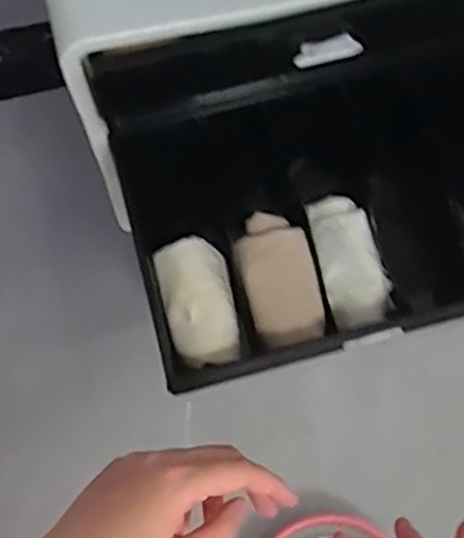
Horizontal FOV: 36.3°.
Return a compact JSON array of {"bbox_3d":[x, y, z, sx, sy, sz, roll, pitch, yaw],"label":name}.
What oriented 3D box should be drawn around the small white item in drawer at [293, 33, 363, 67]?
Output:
[{"bbox_3d":[0.065,-0.149,0.479,0.047,0.017,0.008,-13,74,-5],"label":"small white item in drawer"}]

